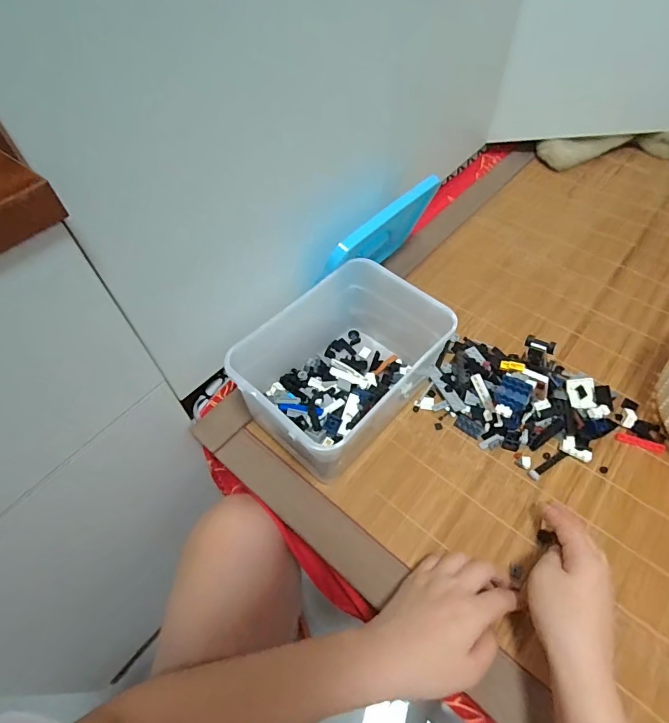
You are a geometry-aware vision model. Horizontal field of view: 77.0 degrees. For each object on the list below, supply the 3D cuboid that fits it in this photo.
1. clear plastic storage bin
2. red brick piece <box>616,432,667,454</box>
[{"bbox_3d":[0.009,0.012,0.468,0.150,0.123,0.207,35,62,25],"label":"clear plastic storage bin"},{"bbox_3d":[0.343,0.092,0.471,0.050,0.004,0.012,15,56,13],"label":"red brick piece"}]

